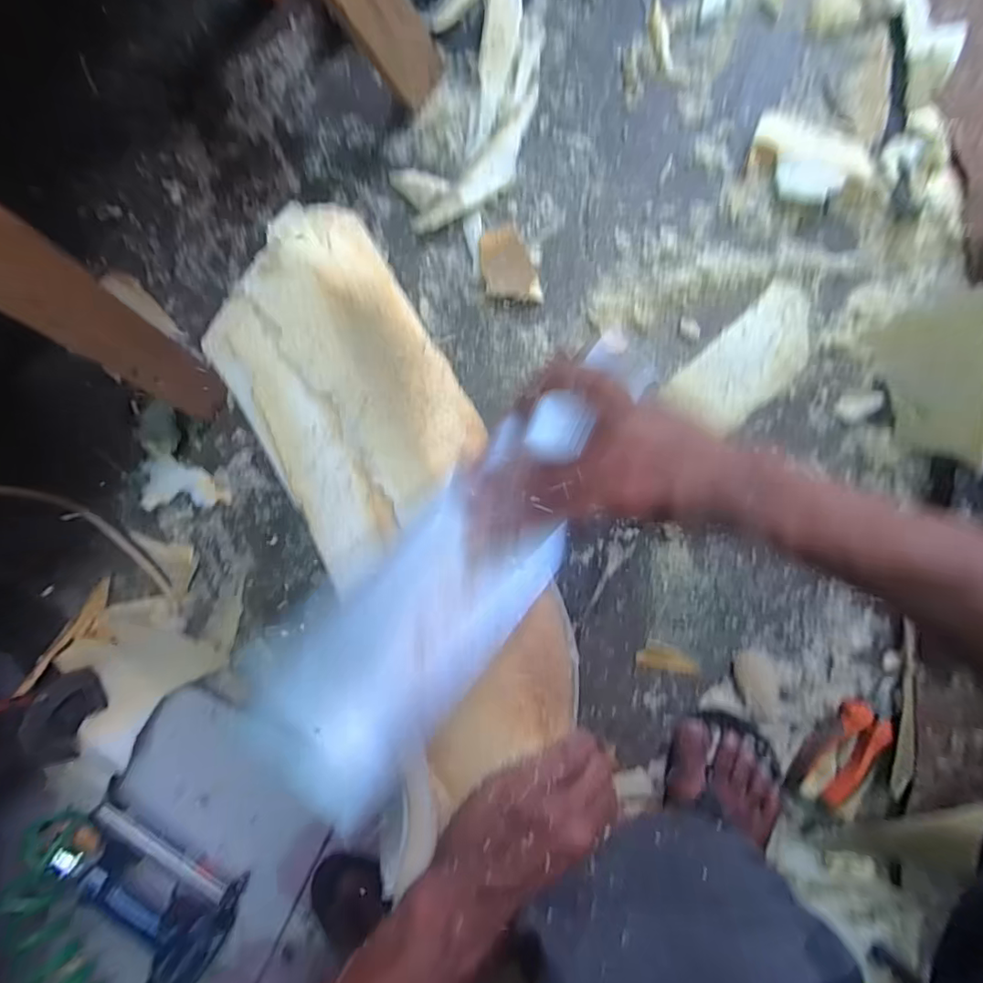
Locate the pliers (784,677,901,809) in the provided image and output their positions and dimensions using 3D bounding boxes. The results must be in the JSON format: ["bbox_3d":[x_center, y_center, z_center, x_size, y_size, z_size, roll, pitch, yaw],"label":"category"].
[{"bbox_3d":[0.361,0.252,0.521,0.059,0.017,0.146,28,96,5],"label":"pliers"}]

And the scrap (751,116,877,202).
[{"bbox_3d":[0.310,-0.322,0.506,0.112,0.021,0.070,19,95,6],"label":"scrap"}]

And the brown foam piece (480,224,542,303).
[{"bbox_3d":[0.016,-0.236,0.543,0.053,0.016,0.083,-16,91,8],"label":"brown foam piece"}]

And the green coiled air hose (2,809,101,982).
[{"bbox_3d":[-0.494,0.570,0.603,0.091,0.055,0.372,-10,92,7],"label":"green coiled air hose"}]

